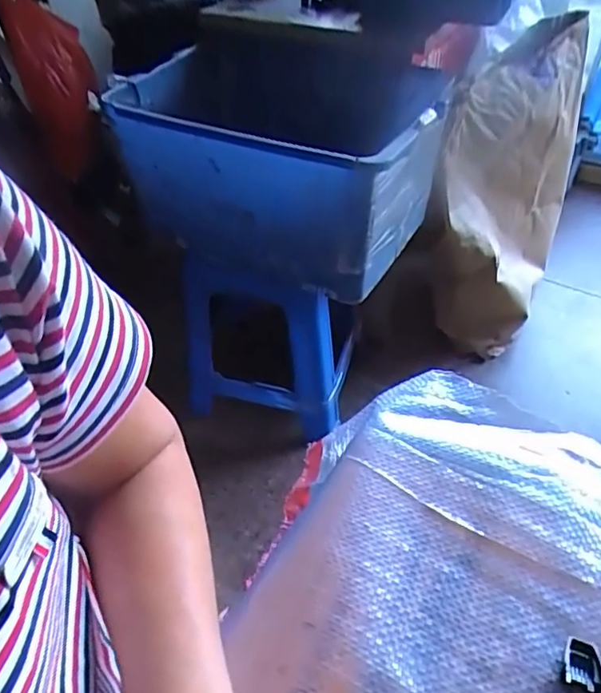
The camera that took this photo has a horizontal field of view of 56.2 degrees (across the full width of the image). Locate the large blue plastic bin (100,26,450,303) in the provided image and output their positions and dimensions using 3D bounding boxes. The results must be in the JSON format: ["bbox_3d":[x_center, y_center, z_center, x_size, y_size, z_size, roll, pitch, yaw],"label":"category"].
[{"bbox_3d":[-0.051,-0.337,1.016,0.573,0.291,0.405,22,50,24],"label":"large blue plastic bin"}]

